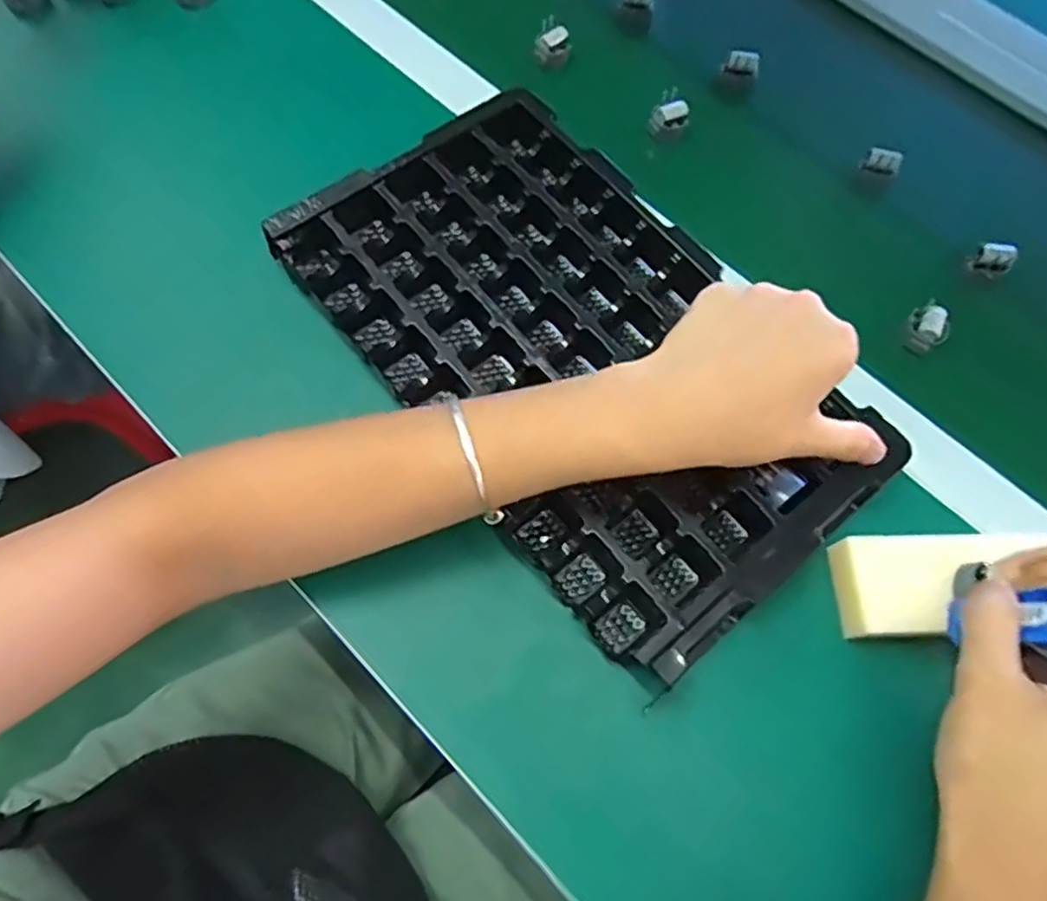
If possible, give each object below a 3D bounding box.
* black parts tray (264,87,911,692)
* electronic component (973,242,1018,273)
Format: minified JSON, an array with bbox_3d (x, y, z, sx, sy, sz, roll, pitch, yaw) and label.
[{"bbox_3d":[0.031,-0.061,0.404,0.198,0.037,0.343,-37,75,-16],"label":"black parts tray"},{"bbox_3d":[0.320,-0.130,0.458,0.023,0.019,0.012,16,69,4],"label":"electronic component"}]

